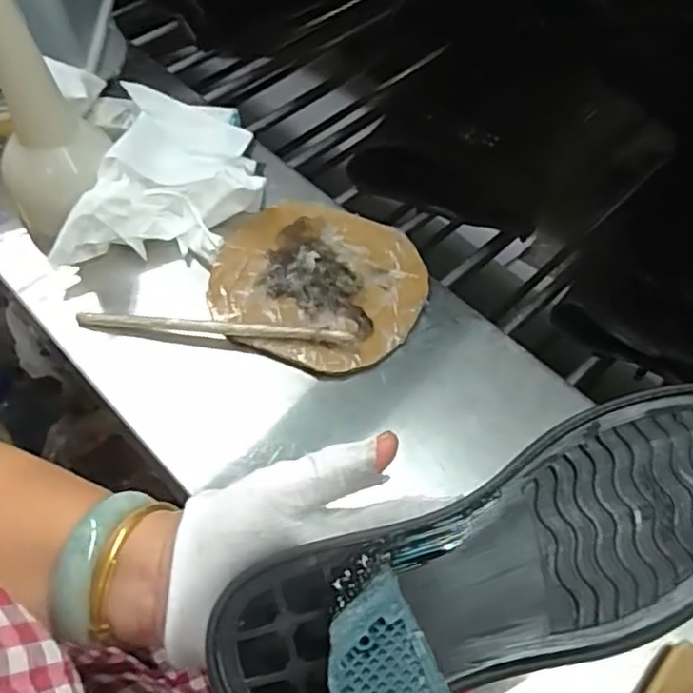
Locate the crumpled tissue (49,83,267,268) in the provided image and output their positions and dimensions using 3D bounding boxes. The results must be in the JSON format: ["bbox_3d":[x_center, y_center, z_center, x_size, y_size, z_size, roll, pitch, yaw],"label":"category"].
[{"bbox_3d":[-0.134,-0.135,0.517,0.126,0.045,0.180,9,58,5],"label":"crumpled tissue"}]

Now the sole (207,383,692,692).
[{"bbox_3d":[0.074,0.088,0.272,0.254,0.030,0.086,-18,79,-11],"label":"sole"}]

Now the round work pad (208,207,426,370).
[{"bbox_3d":[-0.022,-0.051,0.489,0.156,0.016,0.143,0,58,-1],"label":"round work pad"}]

